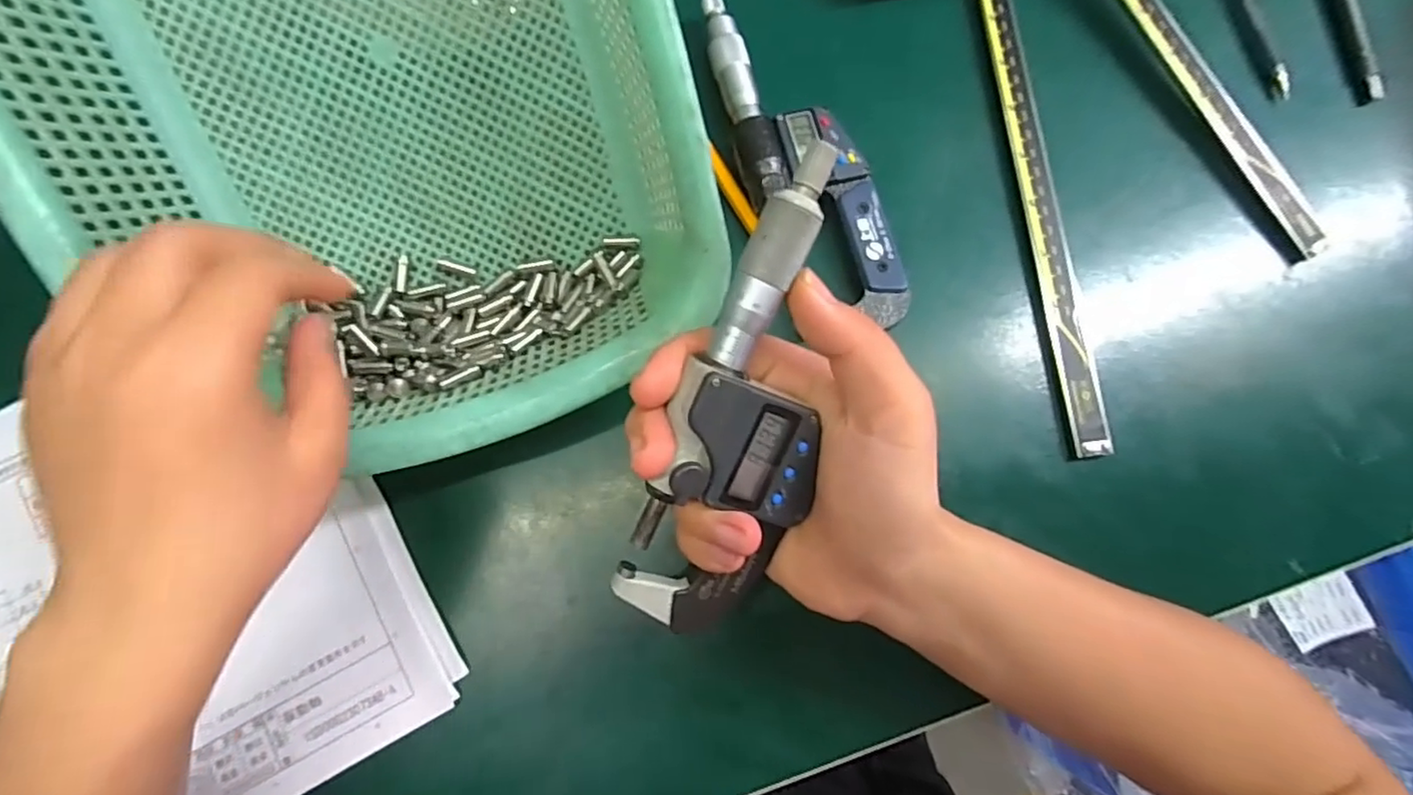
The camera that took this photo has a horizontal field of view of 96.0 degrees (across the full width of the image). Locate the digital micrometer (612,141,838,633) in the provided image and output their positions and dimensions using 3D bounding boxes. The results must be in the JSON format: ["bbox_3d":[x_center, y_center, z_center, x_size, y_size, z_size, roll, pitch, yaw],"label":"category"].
[{"bbox_3d":[0.012,0.005,0.203,0.051,0.027,0.160,13,103,1],"label":"digital micrometer"}]

